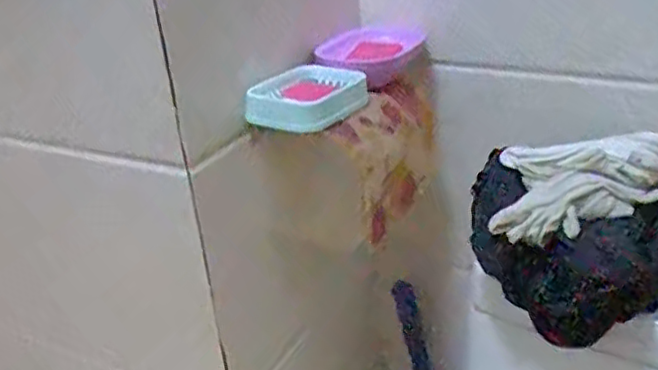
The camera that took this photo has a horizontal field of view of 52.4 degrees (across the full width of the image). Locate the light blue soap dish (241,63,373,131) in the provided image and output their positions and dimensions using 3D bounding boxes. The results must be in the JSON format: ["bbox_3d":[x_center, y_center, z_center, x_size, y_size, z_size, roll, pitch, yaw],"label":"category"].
[{"bbox_3d":[-0.022,-0.090,0.688,0.086,0.036,0.128,8,29,28],"label":"light blue soap dish"}]

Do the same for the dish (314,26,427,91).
[{"bbox_3d":[0.058,-0.159,0.804,0.143,0.041,0.089,-27,32,-37],"label":"dish"}]

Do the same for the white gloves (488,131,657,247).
[{"bbox_3d":[0.241,-0.003,0.614,0.178,0.053,0.110,-2,25,8],"label":"white gloves"}]

